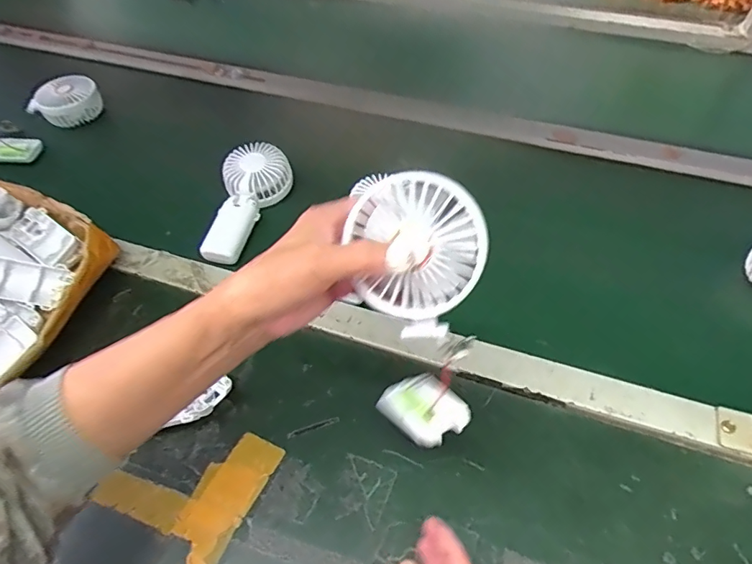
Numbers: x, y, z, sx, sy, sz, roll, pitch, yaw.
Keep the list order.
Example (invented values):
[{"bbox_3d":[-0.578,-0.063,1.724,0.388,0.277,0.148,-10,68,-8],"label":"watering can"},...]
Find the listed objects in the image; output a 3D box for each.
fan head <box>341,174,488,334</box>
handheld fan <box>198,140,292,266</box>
[{"bbox_3d":[0.029,-0.015,0.321,0.080,0.030,0.103,-8,96,18],"label":"fan head"},{"bbox_3d":[-0.172,-0.102,0.666,0.083,0.044,0.179,14,68,13],"label":"handheld fan"}]

